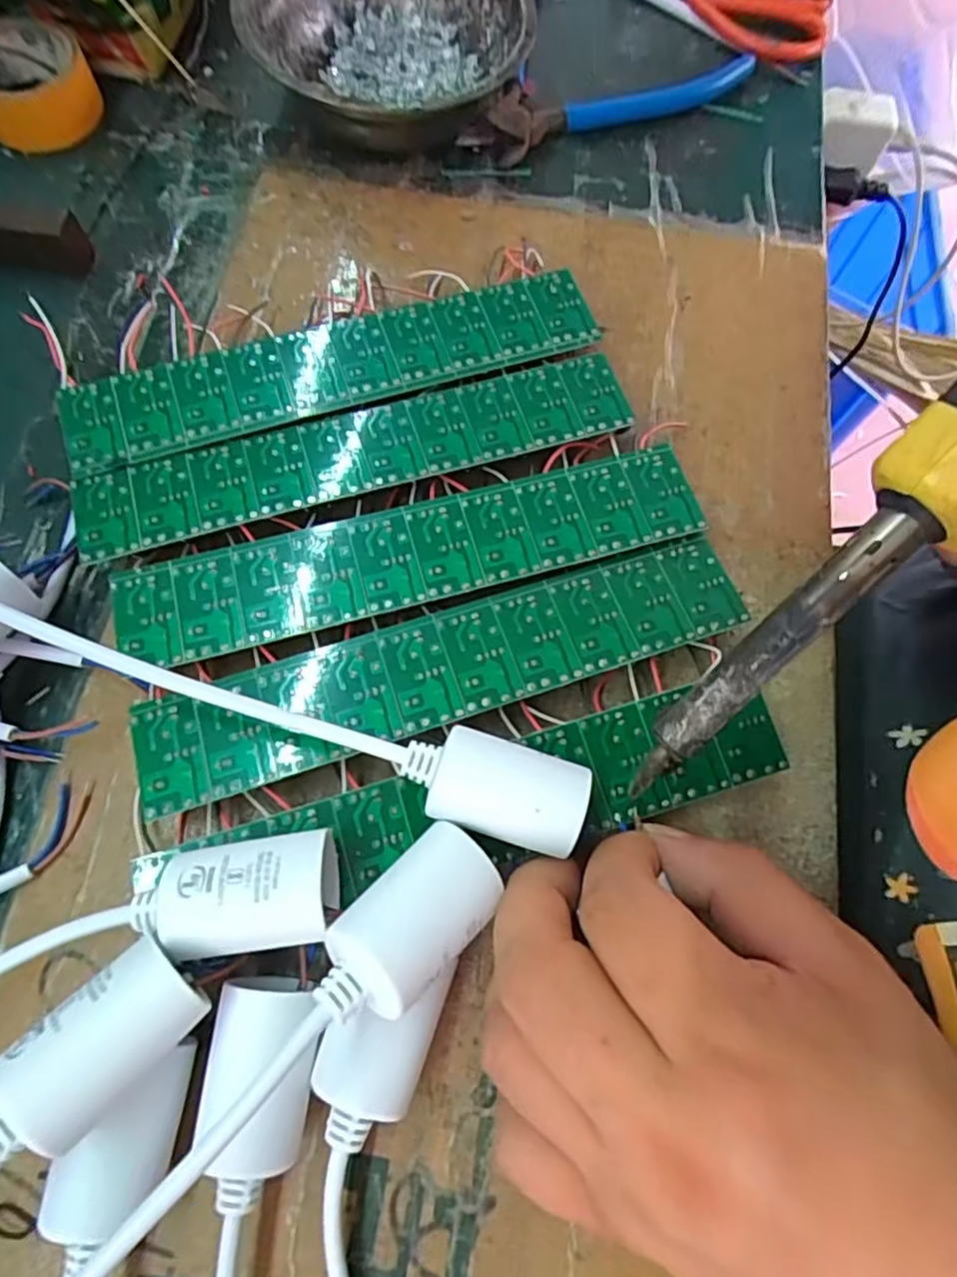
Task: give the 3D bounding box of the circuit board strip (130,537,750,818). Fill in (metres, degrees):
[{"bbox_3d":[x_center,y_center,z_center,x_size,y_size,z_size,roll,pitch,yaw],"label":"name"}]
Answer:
[{"bbox_3d":[-0.010,0.008,0.223,0.199,0.004,0.040,-18,68,-8],"label":"circuit board strip"}]

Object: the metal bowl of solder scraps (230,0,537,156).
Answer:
[{"bbox_3d":[-0.042,-0.268,0.308,0.120,0.040,0.115,1,72,-2],"label":"metal bowl of solder scraps"}]

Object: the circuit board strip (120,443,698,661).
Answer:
[{"bbox_3d":[-0.021,-0.030,0.233,0.198,0.004,0.039,-15,73,-7],"label":"circuit board strip"}]

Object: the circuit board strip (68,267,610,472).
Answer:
[{"bbox_3d":[-0.054,-0.102,0.265,0.199,0.020,0.037,-18,73,-8],"label":"circuit board strip"}]

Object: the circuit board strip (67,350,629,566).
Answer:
[{"bbox_3d":[-0.043,-0.069,0.248,0.198,0.004,0.037,-16,70,-8],"label":"circuit board strip"}]

